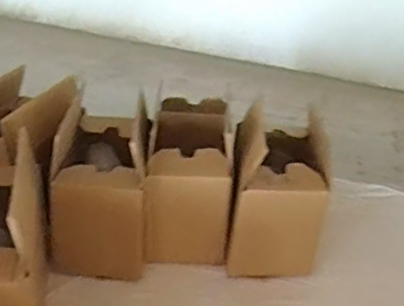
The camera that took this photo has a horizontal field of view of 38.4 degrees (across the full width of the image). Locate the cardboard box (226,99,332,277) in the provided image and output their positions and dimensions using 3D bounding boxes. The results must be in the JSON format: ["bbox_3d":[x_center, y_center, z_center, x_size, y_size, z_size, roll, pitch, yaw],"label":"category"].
[{"bbox_3d":[0.083,0.038,0.668,0.103,0.155,0.149,6,28,0],"label":"cardboard box"}]

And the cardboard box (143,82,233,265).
[{"bbox_3d":[-0.015,0.019,0.683,0.097,0.156,0.167,5,28,-2],"label":"cardboard box"}]

